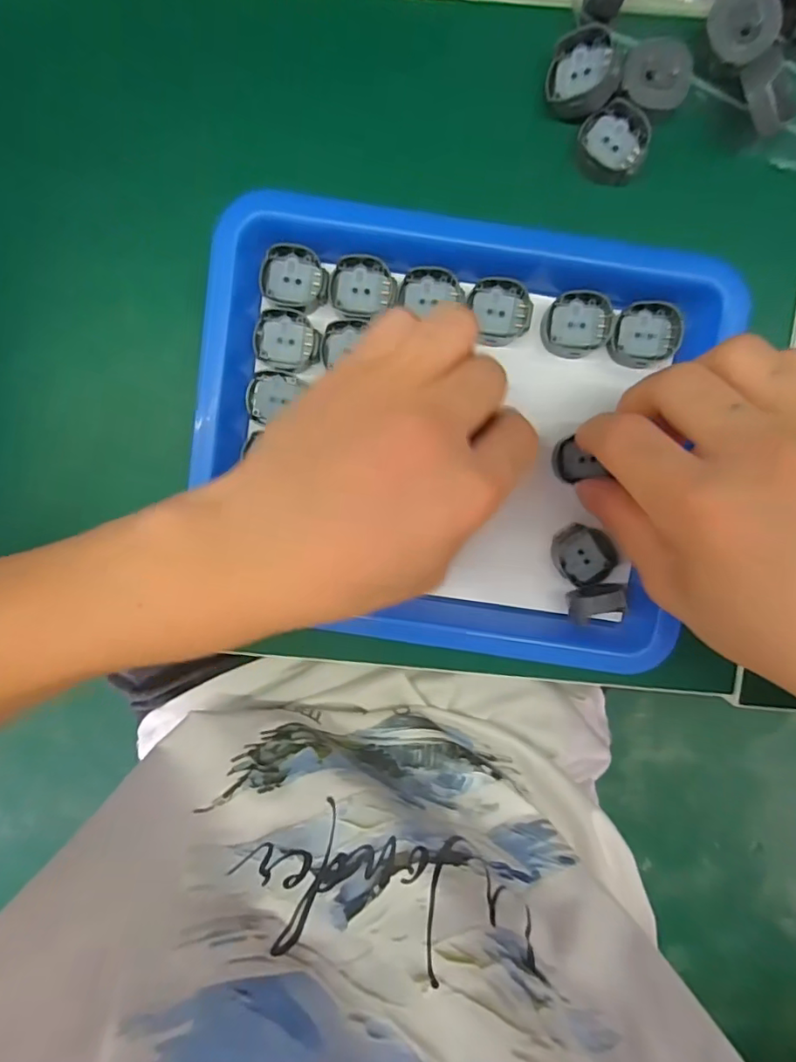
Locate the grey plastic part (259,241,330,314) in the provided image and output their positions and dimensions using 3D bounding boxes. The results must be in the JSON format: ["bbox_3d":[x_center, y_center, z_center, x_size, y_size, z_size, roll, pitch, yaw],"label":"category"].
[{"bbox_3d":[-0.044,-0.109,0.234,0.029,0.007,0.025,17,96,1],"label":"grey plastic part"}]

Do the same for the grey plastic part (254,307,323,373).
[{"bbox_3d":[-0.048,-0.083,0.239,0.028,0.004,0.025,12,96,1],"label":"grey plastic part"}]

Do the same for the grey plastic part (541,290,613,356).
[{"bbox_3d":[0.077,-0.089,0.237,0.028,0.009,0.027,6,96,2],"label":"grey plastic part"}]

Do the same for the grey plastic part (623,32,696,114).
[{"bbox_3d":[0.106,-0.185,0.220,0.027,0.006,0.027,0,96,2],"label":"grey plastic part"}]

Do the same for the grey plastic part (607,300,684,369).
[{"bbox_3d":[0.107,-0.084,0.237,0.028,0.009,0.027,0,96,2],"label":"grey plastic part"}]

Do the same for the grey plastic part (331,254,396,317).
[{"bbox_3d":[-0.015,-0.105,0.233,0.027,0.007,0.023,2,96,2],"label":"grey plastic part"}]

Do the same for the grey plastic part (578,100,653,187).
[{"bbox_3d":[0.091,-0.163,0.230,0.028,0.014,0.024,27,96,-1],"label":"grey plastic part"}]

